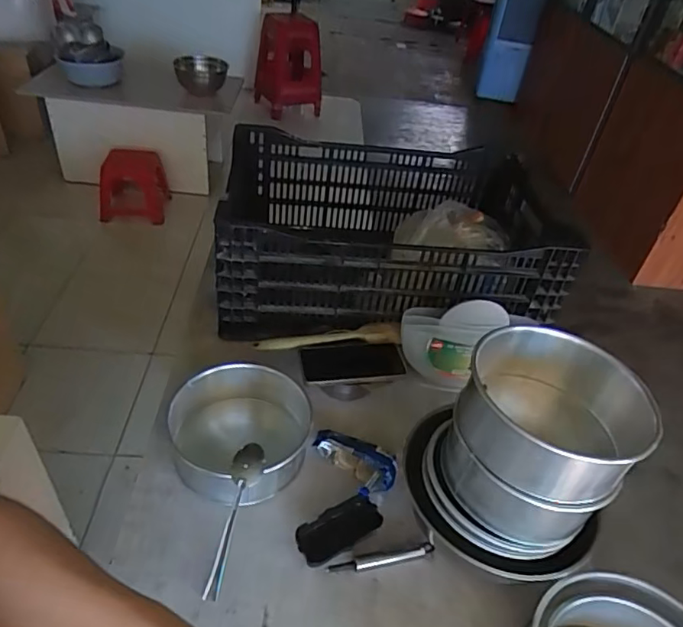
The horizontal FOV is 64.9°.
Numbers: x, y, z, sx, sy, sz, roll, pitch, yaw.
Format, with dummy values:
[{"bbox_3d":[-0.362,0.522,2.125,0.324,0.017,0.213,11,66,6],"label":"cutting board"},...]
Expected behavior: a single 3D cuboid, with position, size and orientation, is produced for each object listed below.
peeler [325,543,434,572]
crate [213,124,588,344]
[{"bbox_3d":[0.049,0.300,0.655,0.135,0.007,0.013,-5,42,-15],"label":"peeler"},{"bbox_3d":[0.087,-0.162,1.043,0.607,0.214,0.438,0,41,-9],"label":"crate"}]

